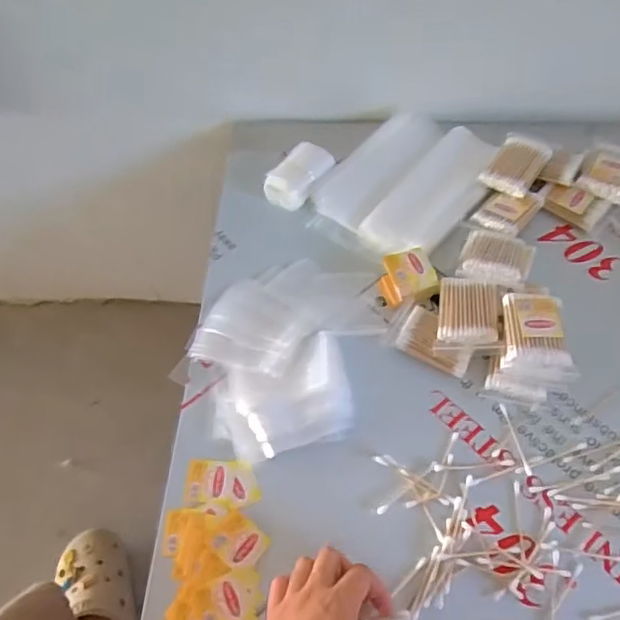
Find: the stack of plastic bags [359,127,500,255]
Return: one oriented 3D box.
[{"bbox_3d":[0.144,-0.134,0.705,0.090,0.014,0.203,35,66,23],"label":"stack of plastic bags"}]

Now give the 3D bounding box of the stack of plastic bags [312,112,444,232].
[{"bbox_3d":[0.080,-0.176,0.738,0.076,0.016,0.188,32,65,22],"label":"stack of plastic bags"}]

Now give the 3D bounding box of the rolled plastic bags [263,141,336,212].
[{"bbox_3d":[-0.015,-0.163,0.736,0.060,0.039,0.079,26,62,19],"label":"rolled plastic bags"}]

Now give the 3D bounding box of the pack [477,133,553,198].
[{"bbox_3d":[0.242,-0.173,0.713,0.056,0.030,0.075,32,65,21],"label":"pack"}]

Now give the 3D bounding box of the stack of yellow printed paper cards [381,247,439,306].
[{"bbox_3d":[0.104,-0.037,0.645,0.054,0.035,0.048,-12,57,-4],"label":"stack of yellow printed paper cards"}]

